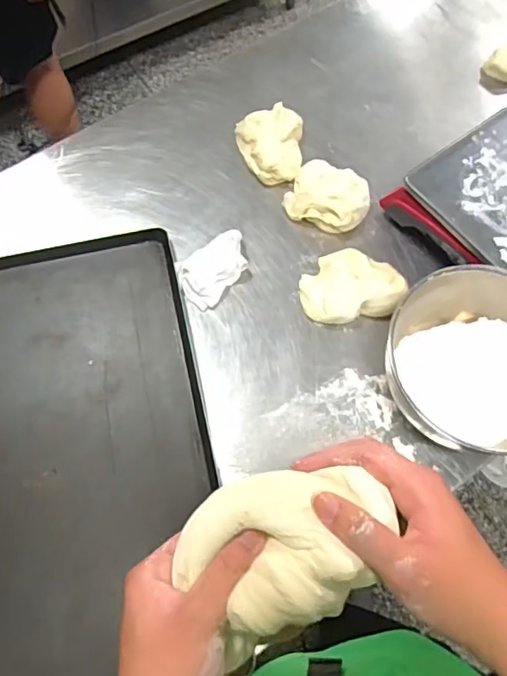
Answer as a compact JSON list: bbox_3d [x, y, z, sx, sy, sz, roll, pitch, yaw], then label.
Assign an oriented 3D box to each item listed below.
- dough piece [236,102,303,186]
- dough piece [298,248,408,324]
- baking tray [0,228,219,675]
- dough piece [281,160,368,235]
[{"bbox_3d":[0.036,-0.311,0.862,0.114,0.043,0.130,-17,69,-7],"label":"dough piece"},{"bbox_3d":[0.139,-0.079,0.774,0.138,0.037,0.112,-10,69,-4],"label":"dough piece"},{"bbox_3d":[-0.261,0.142,0.694,0.397,0.029,0.602,-12,71,-4],"label":"baking tray"},{"bbox_3d":[0.119,-0.221,0.822,0.125,0.045,0.111,26,70,9],"label":"dough piece"}]

